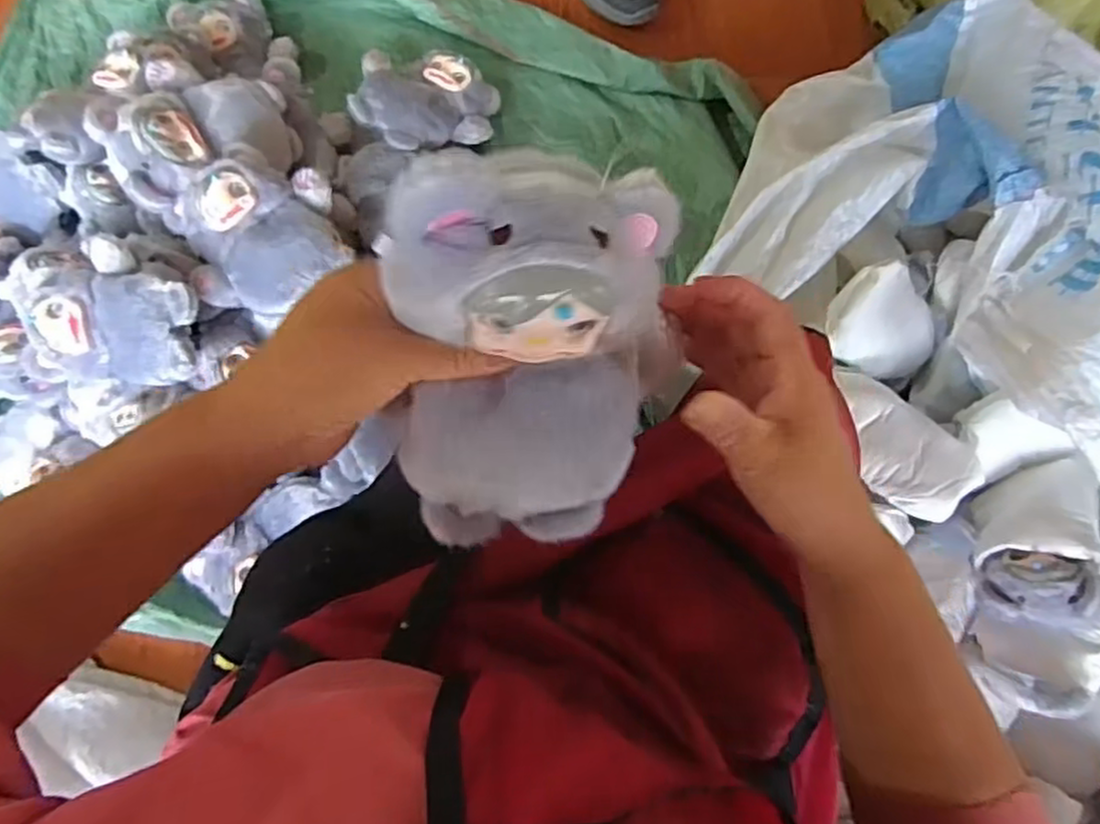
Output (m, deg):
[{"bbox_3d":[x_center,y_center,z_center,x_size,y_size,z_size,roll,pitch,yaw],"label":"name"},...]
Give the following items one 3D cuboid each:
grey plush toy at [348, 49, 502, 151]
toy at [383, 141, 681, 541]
[{"bbox_3d":[-0.161,-0.410,0.917,0.188,0.090,0.162,-9,82,-4],"label":"grey plush toy"},{"bbox_3d":[-0.013,-0.026,0.336,0.129,0.085,0.186,-3,117,-18],"label":"toy"}]

